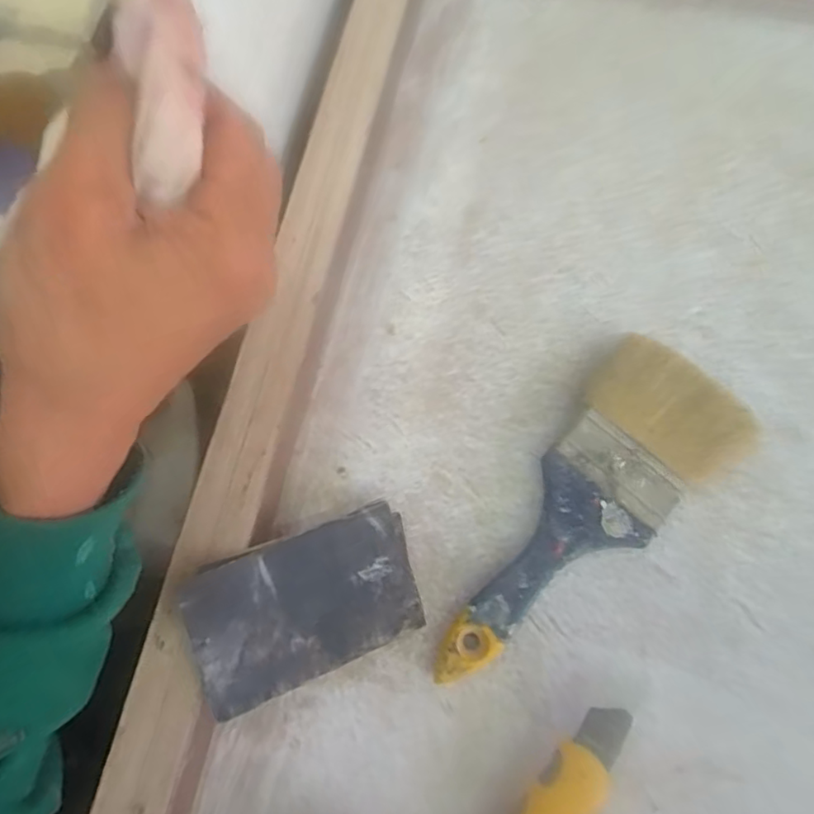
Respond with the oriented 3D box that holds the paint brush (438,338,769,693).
[{"bbox_3d":[0.090,0.056,0.334,0.209,0.029,0.084,-41,78,-10],"label":"paint brush"}]

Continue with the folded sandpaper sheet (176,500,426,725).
[{"bbox_3d":[-0.050,0.099,0.307,0.115,0.004,0.070,-16,85,-26],"label":"folded sandpaper sheet"}]

